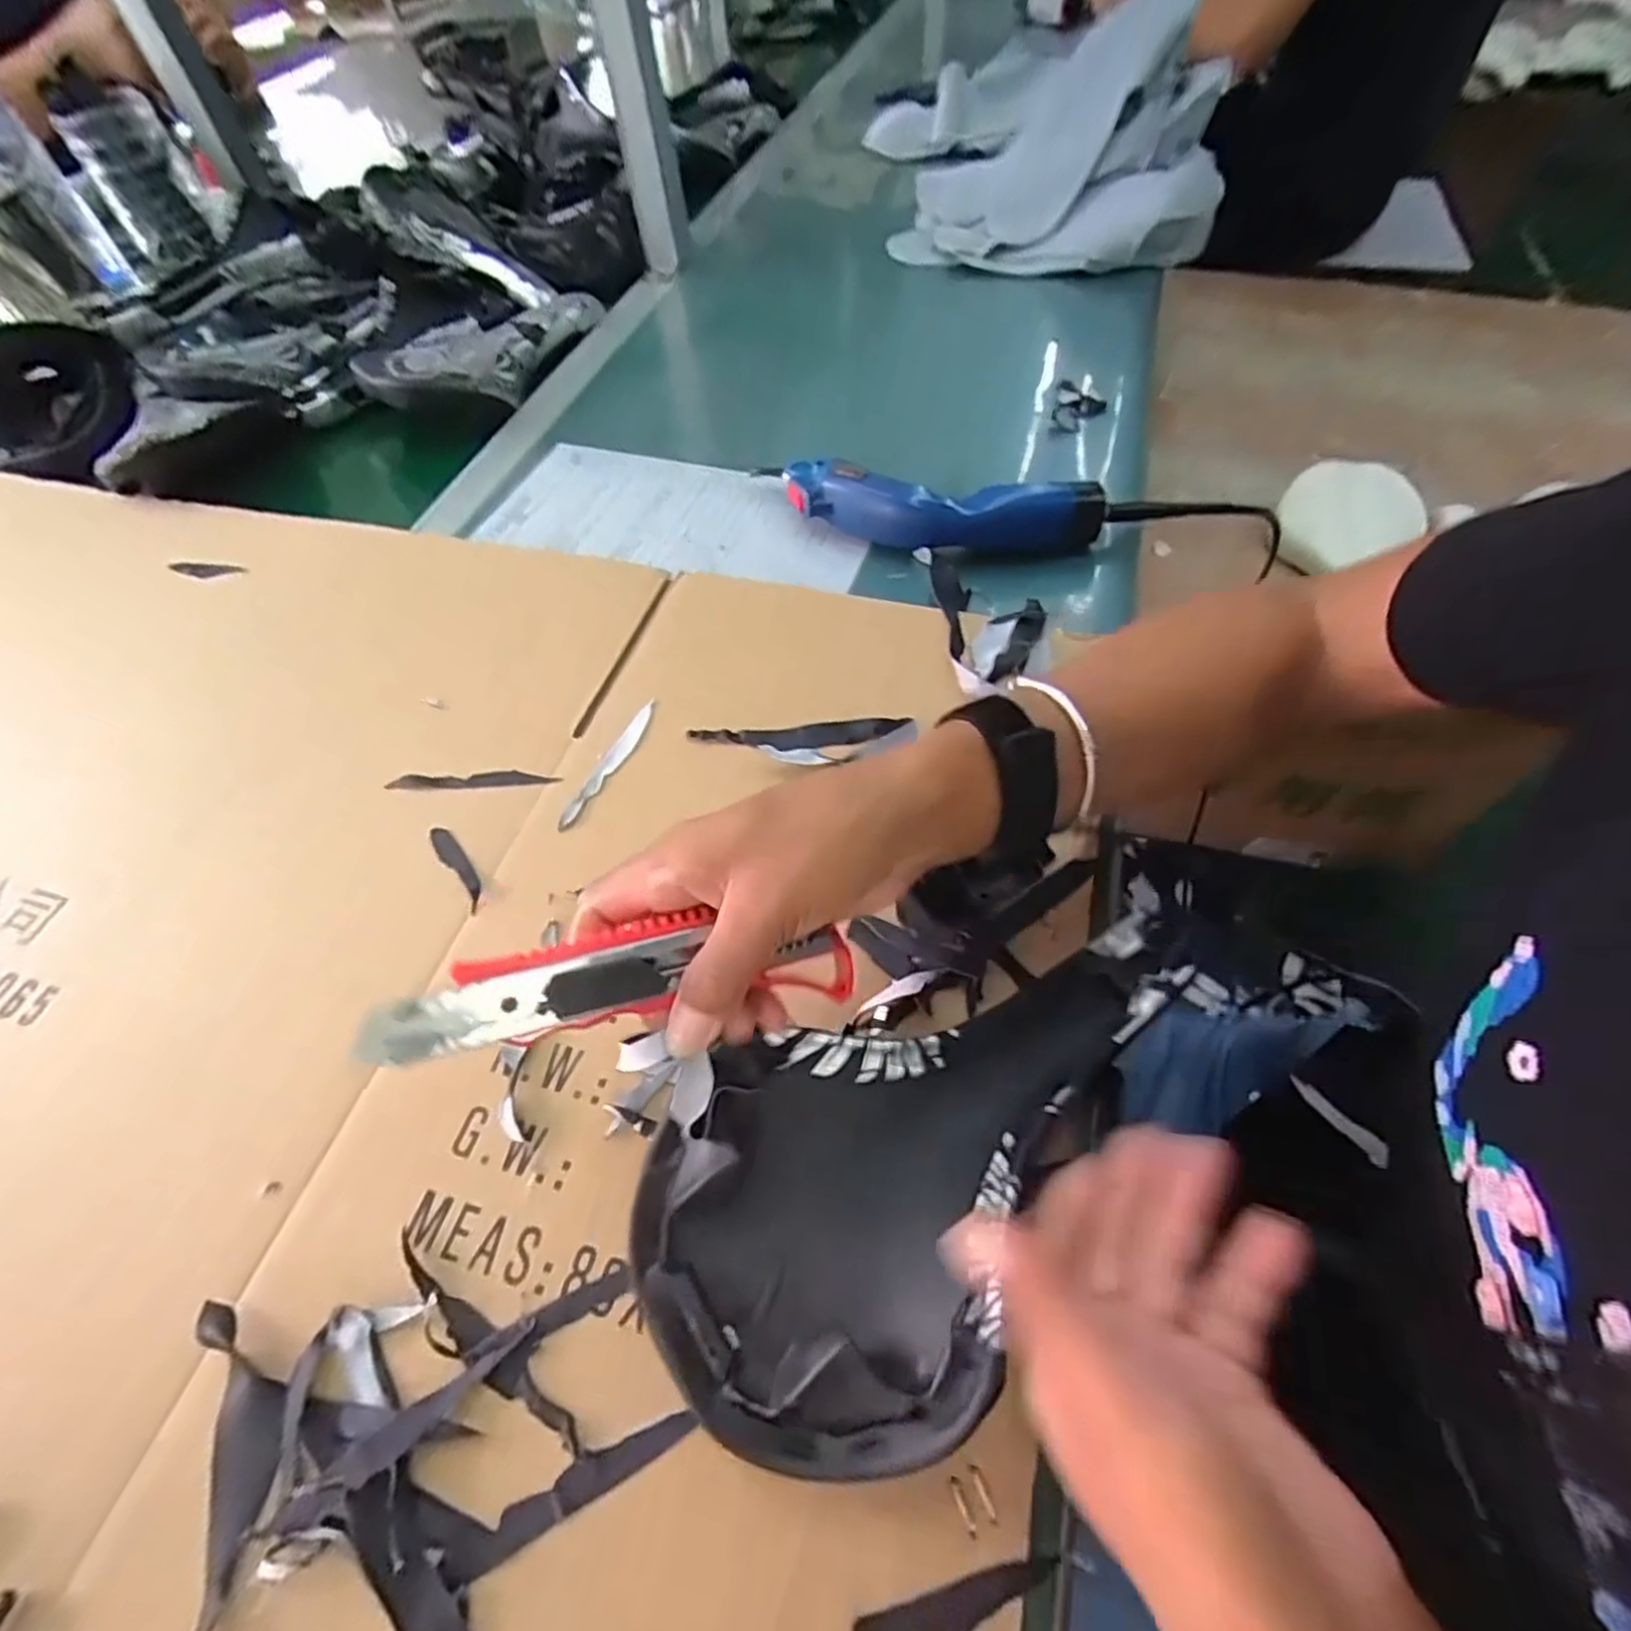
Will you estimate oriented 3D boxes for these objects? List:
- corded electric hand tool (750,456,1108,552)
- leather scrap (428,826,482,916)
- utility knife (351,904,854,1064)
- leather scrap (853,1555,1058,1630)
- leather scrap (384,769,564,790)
[{"bbox_3d":[0.077,-0.217,0.523,0.237,0.049,0.057,12,58,12],"label":"corded electric hand tool"},{"bbox_3d":[-0.184,0.026,0.378,0.011,0.004,0.058,-36,61,-19],"label":"leather scrap"},{"bbox_3d":[-0.064,0.054,0.249,0.156,0.025,0.031,-6,55,-20],"label":"utility knife"},{"bbox_3d":[0.044,0.246,0.224,0.065,0.004,0.019,-12,55,-10],"label":"leather scrap"},{"bbox_3d":[-0.192,-0.021,0.412,0.095,0.004,0.010,-4,56,1],"label":"leather scrap"}]

